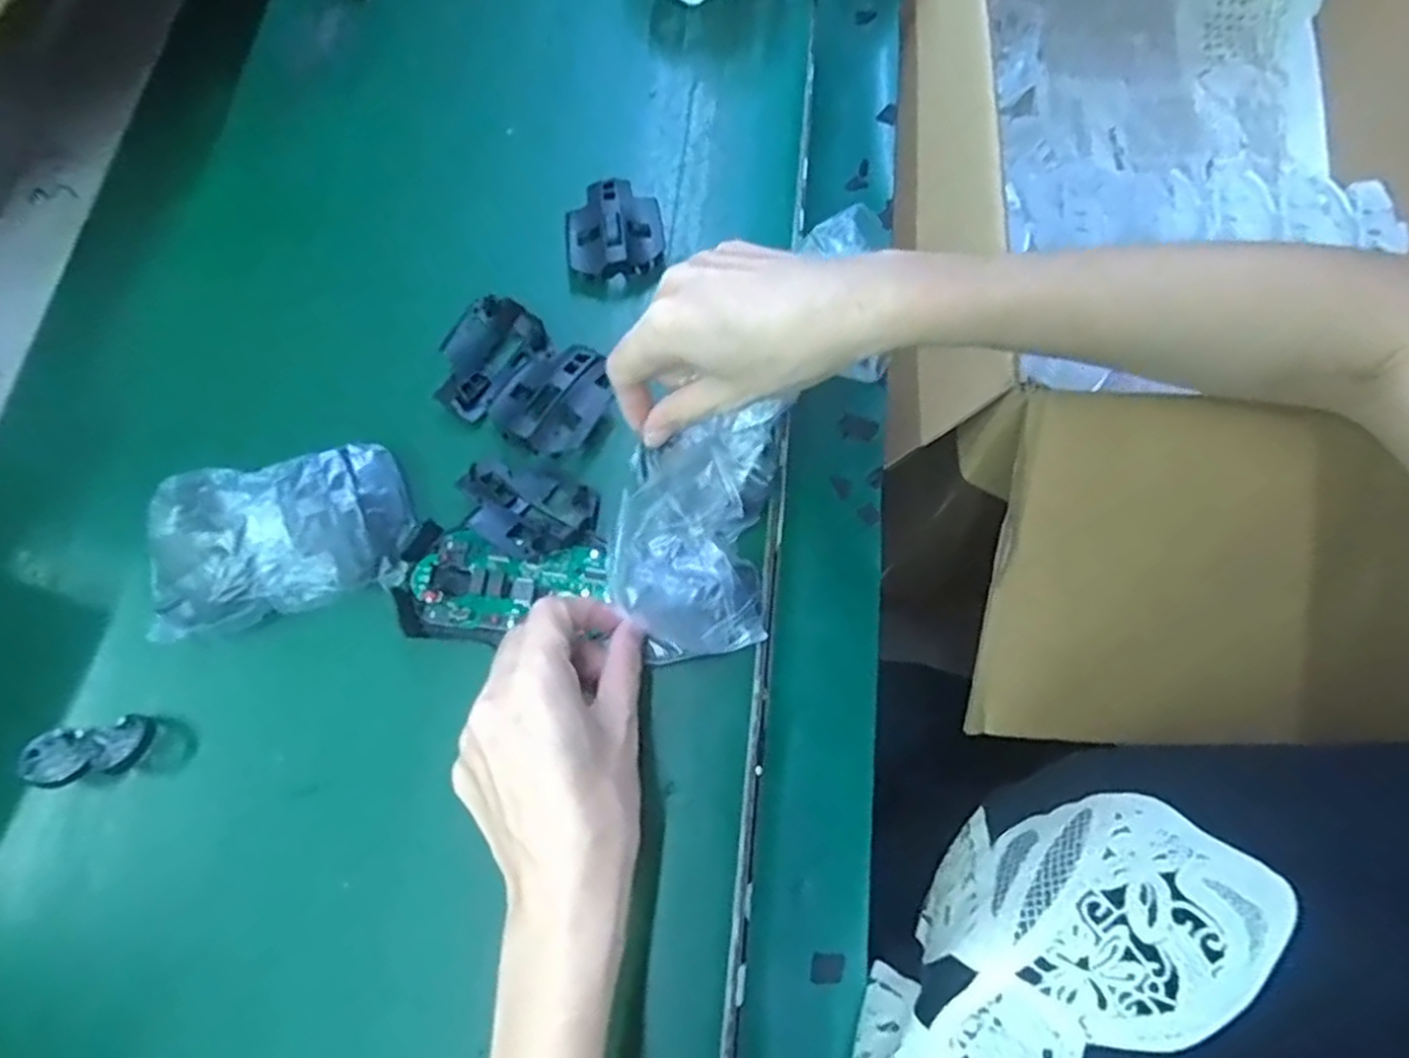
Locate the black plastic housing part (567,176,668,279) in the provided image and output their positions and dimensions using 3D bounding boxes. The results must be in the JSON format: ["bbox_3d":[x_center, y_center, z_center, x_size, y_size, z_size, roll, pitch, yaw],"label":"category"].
[{"bbox_3d":[-0.050,-0.166,0.421,0.052,0.020,0.060,-9,73,-4],"label":"black plastic housing part"}]

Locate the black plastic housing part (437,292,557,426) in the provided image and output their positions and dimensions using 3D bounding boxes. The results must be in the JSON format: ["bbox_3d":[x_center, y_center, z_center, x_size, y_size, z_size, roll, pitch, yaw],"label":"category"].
[{"bbox_3d":[-0.114,-0.091,0.395,0.041,0.016,0.066,40,76,11],"label":"black plastic housing part"}]

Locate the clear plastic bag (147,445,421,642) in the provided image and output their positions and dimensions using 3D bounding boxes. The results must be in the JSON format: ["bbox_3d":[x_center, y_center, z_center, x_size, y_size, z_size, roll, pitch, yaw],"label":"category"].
[{"bbox_3d":[-0.199,0.003,0.356,0.110,0.035,0.071,-14,73,-5],"label":"clear plastic bag"}]

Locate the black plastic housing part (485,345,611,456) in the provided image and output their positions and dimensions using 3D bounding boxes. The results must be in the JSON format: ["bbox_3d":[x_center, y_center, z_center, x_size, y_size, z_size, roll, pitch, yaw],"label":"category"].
[{"bbox_3d":[-0.074,-0.067,0.385,0.049,0.017,0.063,34,75,10],"label":"black plastic housing part"}]

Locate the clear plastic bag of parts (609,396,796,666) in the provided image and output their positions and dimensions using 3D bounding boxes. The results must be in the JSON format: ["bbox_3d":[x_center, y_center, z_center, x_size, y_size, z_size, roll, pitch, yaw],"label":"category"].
[{"bbox_3d":[-0.004,0.000,0.357,0.072,0.029,0.123,4,74,0],"label":"clear plastic bag of parts"}]

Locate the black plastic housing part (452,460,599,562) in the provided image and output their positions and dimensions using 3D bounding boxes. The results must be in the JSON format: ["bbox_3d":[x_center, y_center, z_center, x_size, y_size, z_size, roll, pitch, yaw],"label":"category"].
[{"bbox_3d":[-0.089,-0.008,0.370,0.066,0.019,0.043,13,73,3],"label":"black plastic housing part"}]

